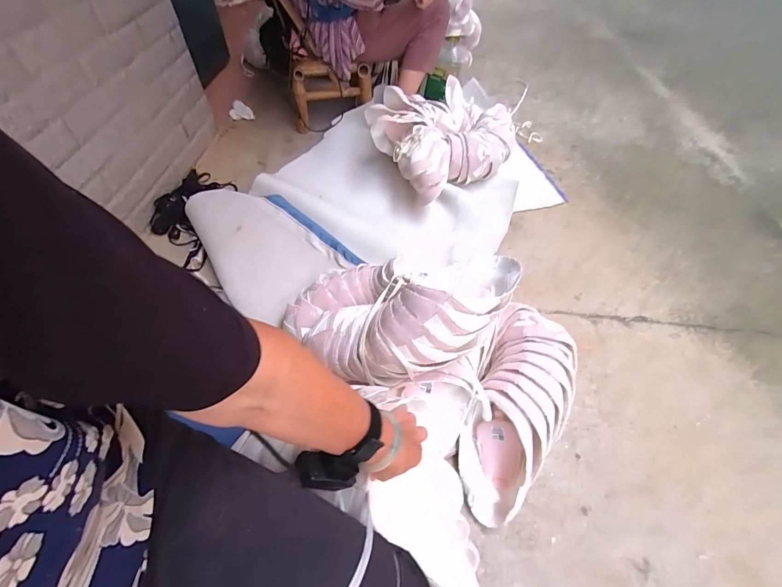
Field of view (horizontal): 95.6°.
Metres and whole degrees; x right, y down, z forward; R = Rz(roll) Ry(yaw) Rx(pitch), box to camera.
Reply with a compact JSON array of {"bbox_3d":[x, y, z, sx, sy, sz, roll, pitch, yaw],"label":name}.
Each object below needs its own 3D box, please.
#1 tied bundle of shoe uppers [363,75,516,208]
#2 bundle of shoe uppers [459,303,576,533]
[{"bbox_3d":[0.174,-0.534,1.203,0.452,0.173,0.374,-30,59,-23],"label":"tied bundle of shoe uppers"},{"bbox_3d":[0.247,0.213,0.681,0.160,0.116,0.419,20,72,11],"label":"bundle of shoe uppers"}]

